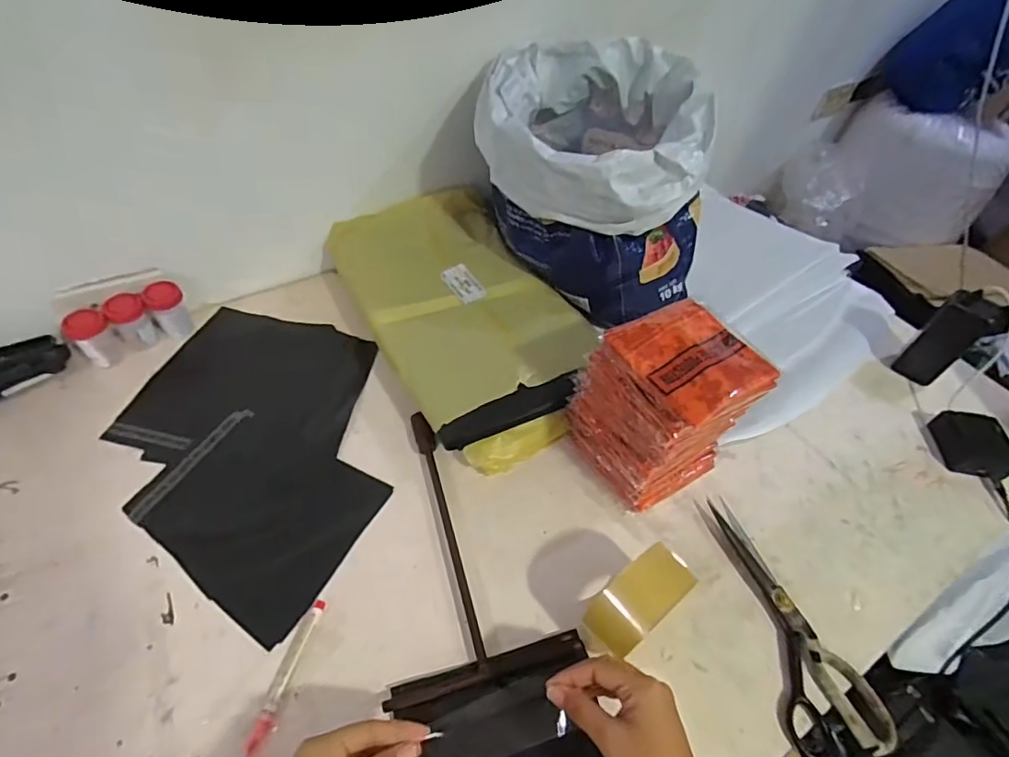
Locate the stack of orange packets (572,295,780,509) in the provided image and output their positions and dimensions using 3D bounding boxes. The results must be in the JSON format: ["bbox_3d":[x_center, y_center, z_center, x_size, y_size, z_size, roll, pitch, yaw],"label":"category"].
[{"bbox_3d":[0.171,0.031,0.584,0.129,0.192,0.131,-23,56,-24],"label":"stack of orange packets"}]

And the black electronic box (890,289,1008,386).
[{"bbox_3d":[0.601,-0.052,0.714,0.031,0.154,0.064,-34,61,-30],"label":"black electronic box"}]

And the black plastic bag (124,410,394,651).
[{"bbox_3d":[-0.269,0.136,0.567,0.231,0.012,0.180,24,51,14],"label":"black plastic bag"}]

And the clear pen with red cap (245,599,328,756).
[{"bbox_3d":[-0.194,0.265,0.467,0.017,0.008,0.139,12,49,4],"label":"clear pen with red cap"}]

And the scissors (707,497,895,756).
[{"bbox_3d":[0.287,0.238,0.535,0.090,0.019,0.241,-5,50,-10],"label":"scissors"}]

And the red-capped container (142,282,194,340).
[{"bbox_3d":[-0.442,-0.088,0.704,0.041,0.078,0.036,-28,57,-26],"label":"red-capped container"}]

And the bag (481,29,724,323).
[{"bbox_3d":[0.125,-0.290,0.742,0.311,0.237,0.325,9,50,2],"label":"bag"}]

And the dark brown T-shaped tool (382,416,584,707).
[{"bbox_3d":[-0.054,0.159,0.561,0.177,0.022,0.294,-10,51,-14],"label":"dark brown T-shaped tool"}]

